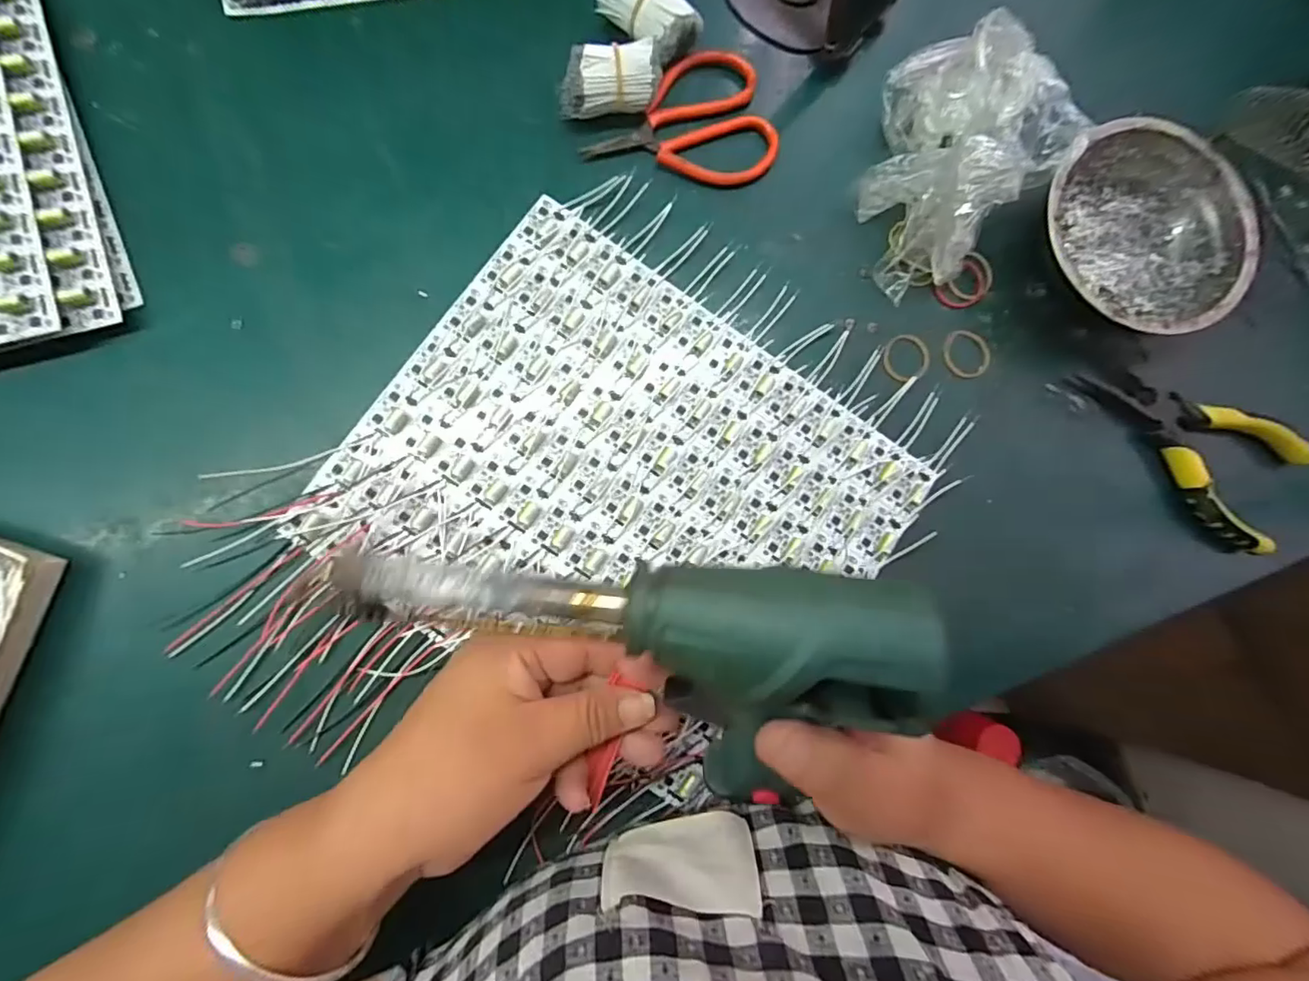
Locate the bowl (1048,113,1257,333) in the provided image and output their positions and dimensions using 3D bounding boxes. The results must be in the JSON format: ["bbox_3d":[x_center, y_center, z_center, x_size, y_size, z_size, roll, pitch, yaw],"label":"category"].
[{"bbox_3d":[0.287,-0.153,0.336,0.119,0.047,0.124,0,85,-6],"label":"bowl"}]

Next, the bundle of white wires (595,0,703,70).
[{"bbox_3d":[-0.003,-0.279,0.326,0.035,0.027,0.056,-43,91,-8],"label":"bundle of white wires"}]

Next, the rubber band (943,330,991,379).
[{"bbox_3d":[0.193,-0.084,0.339,0.028,0.004,0.032,-31,89,-8],"label":"rubber band"}]

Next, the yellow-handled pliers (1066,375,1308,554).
[{"bbox_3d":[0.327,-0.030,0.335,0.138,0.035,0.064,37,83,-2],"label":"yellow-handled pliers"}]

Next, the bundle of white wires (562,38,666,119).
[{"bbox_3d":[-0.025,-0.233,0.318,0.057,0.029,0.029,-11,87,-7],"label":"bundle of white wires"}]

